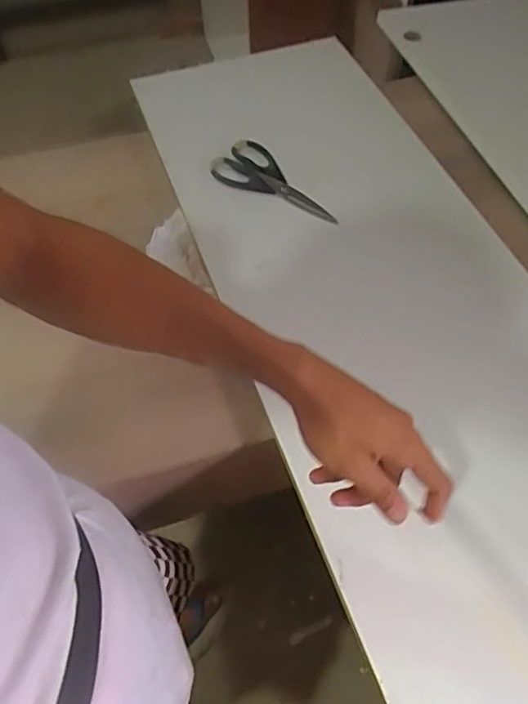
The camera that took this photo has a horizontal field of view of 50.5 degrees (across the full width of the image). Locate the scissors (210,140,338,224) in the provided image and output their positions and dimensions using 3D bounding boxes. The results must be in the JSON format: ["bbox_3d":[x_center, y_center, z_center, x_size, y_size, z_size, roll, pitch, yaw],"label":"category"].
[{"bbox_3d":[0.024,-0.249,0.816,0.197,0.017,0.092,30,63,18],"label":"scissors"}]

